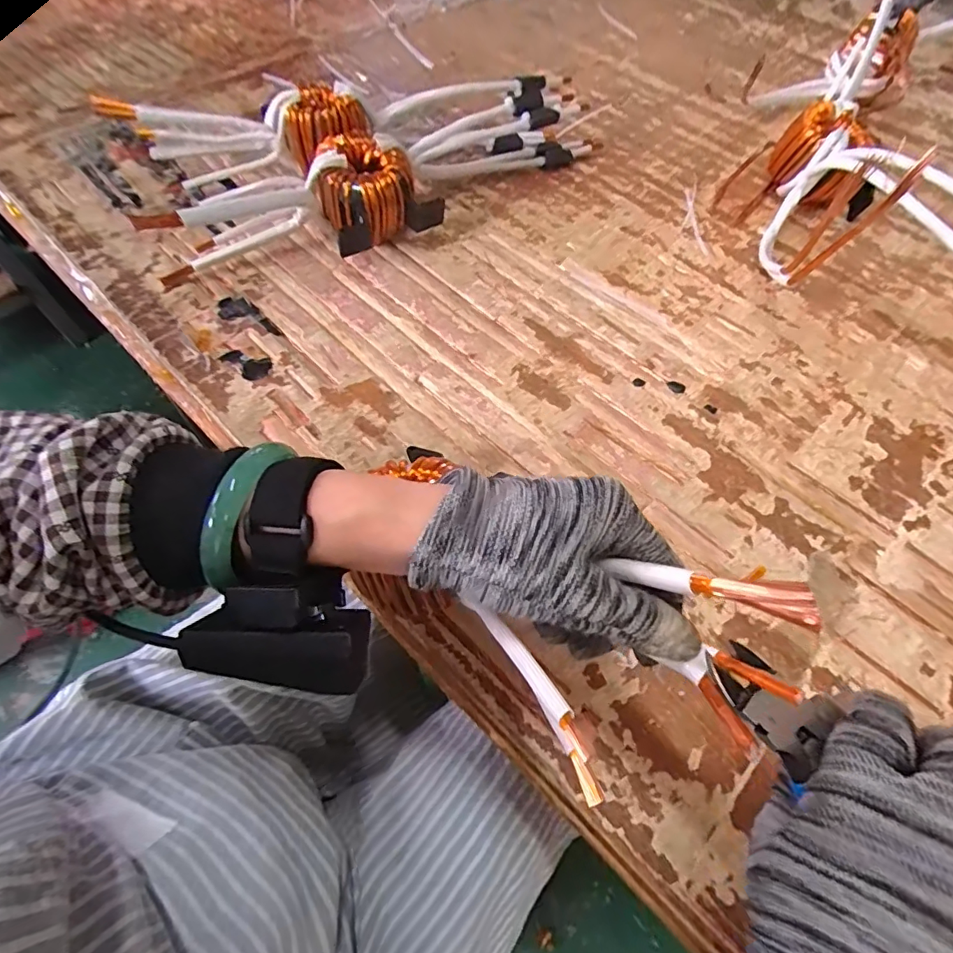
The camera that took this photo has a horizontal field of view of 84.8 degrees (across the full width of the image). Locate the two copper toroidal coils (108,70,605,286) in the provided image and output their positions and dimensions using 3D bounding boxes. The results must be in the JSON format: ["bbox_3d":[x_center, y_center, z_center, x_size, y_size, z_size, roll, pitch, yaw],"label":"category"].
[{"bbox_3d":[-0.088,-0.325,0.519,0.442,0.094,0.270,-24,63,-16],"label":"two copper toroidal coils"}]

